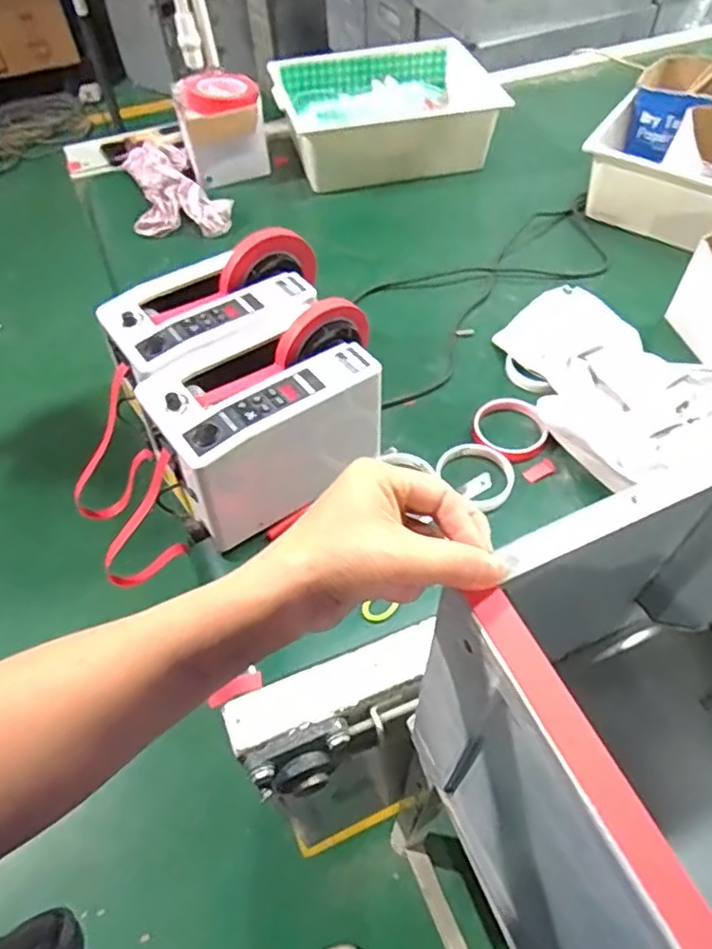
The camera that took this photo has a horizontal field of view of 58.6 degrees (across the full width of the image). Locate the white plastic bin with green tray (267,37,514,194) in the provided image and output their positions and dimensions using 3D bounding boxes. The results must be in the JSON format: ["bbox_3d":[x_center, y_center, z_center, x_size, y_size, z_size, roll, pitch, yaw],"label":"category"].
[{"bbox_3d":[0.050,-0.672,1.156,0.387,0.122,0.306,-9,54,-4],"label":"white plastic bin with green tray"}]

